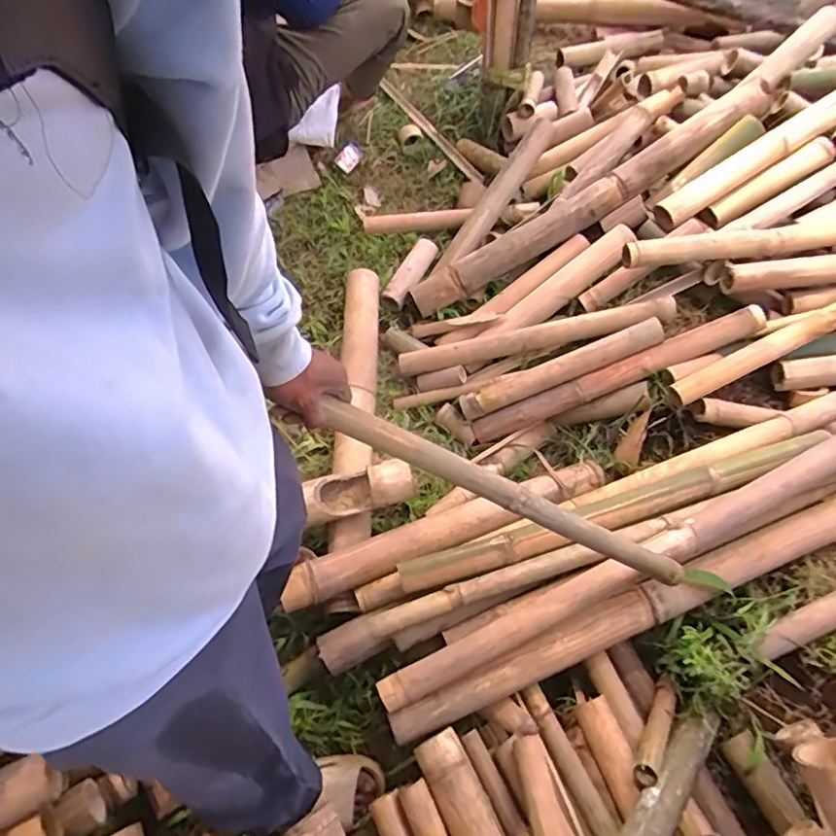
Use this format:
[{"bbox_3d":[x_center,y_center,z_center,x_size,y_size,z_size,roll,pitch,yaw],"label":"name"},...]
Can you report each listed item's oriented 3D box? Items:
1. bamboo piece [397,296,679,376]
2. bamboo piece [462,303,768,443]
[{"bbox_3d":[0.283,-0.206,1.328,0.593,0.056,0.068,-11,61,9],"label":"bamboo piece"},{"bbox_3d":[0.428,-0.090,1.268,0.651,0.060,0.071,-23,62,13],"label":"bamboo piece"}]

